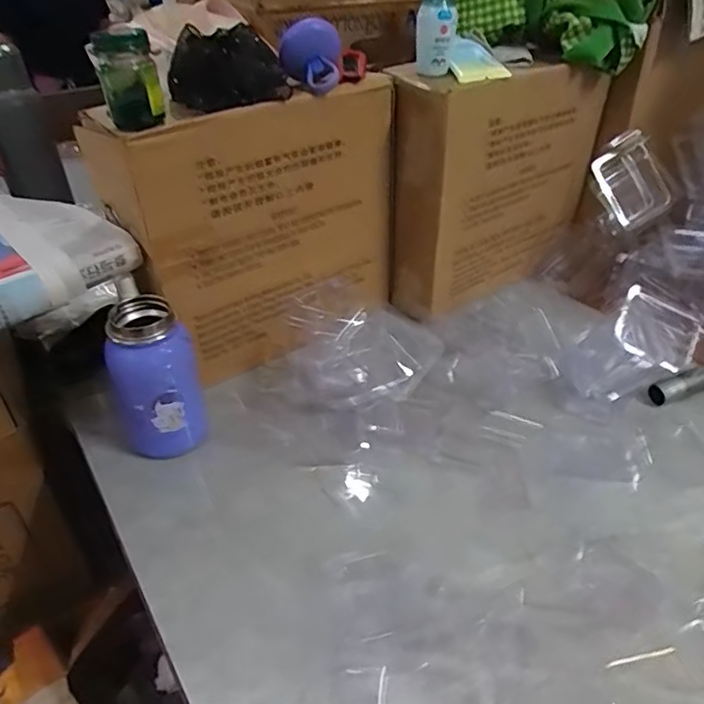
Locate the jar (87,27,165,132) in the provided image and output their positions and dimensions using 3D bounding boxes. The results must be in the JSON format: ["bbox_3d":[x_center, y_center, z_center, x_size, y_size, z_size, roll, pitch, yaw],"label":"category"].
[{"bbox_3d":[-0.171,-0.207,0.435,0.044,0.066,0.051,-11,40,-15],"label":"jar"}]

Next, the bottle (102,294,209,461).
[{"bbox_3d":[-0.175,0.028,0.508,0.072,0.143,0.062,-12,40,-16],"label":"bottle"}]

